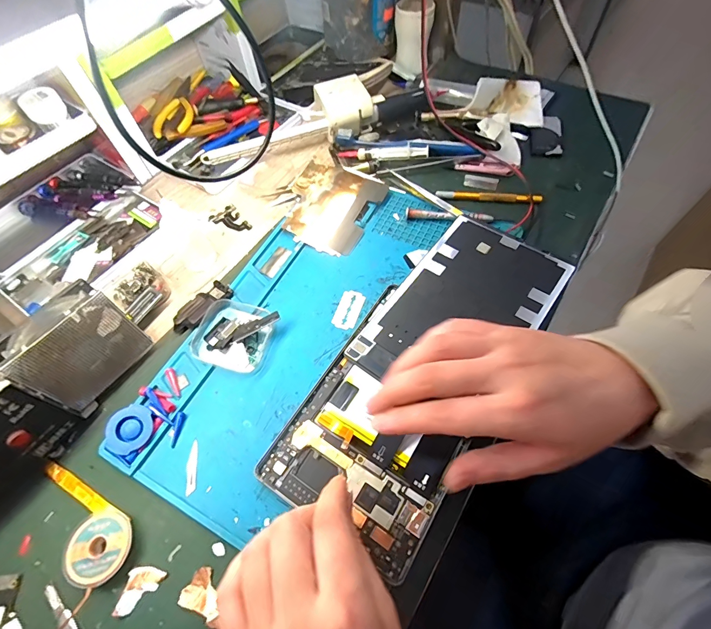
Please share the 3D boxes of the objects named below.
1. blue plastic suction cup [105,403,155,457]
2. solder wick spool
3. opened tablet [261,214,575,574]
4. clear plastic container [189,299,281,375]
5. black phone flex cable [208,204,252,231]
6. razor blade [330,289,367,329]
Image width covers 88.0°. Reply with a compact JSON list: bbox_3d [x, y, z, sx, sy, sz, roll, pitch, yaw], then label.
[{"bbox_3d":[-0.182,0.093,0.297,0.032,0.010,0.036,43,65,2],"label":"blue plastic suction cup"},{"bbox_3d":[-0.180,0.164,0.260,0.043,0.015,0.043,-2,59,3],"label":"solder wick spool"},{"bbox_3d":[0.064,0.036,0.316,0.130,0.007,0.306,32,68,21],"label":"opened tablet"},{"bbox_3d":[-0.113,0.018,0.339,0.069,0.018,0.061,15,61,13],"label":"clear plastic container"},{"bbox_3d":[-0.149,-0.109,0.435,0.034,0.005,0.046,-34,62,-15],"label":"black phone flex cable"},{"bbox_3d":[-0.006,-0.005,0.355,0.023,0.004,0.043,15,61,13],"label":"razor blade"}]

